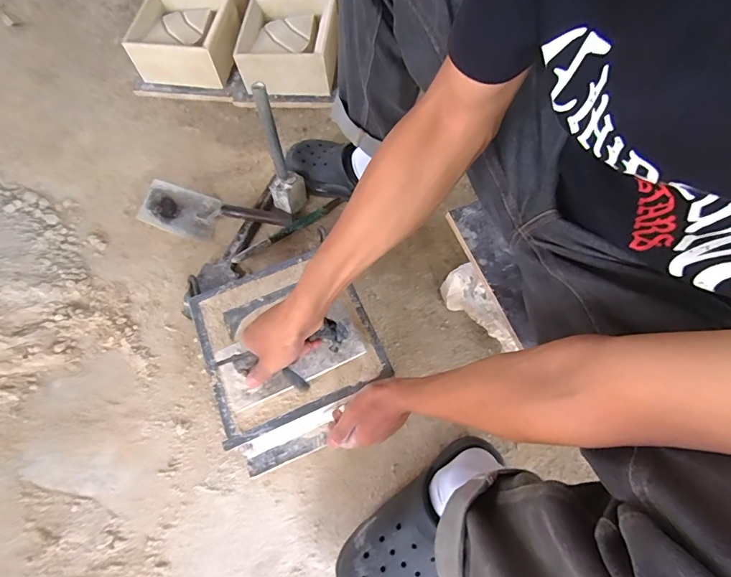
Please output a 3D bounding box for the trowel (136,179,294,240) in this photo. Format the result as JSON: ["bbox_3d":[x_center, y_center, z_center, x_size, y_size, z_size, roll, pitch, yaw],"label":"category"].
[{"bbox_3d":[-0.292,-0.143,0.801,0.279,0.066,0.103,9,67,4],"label":"trowel"}]

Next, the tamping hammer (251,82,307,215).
[{"bbox_3d":[-0.151,-0.224,0.718,0.064,0.274,0.064,-17,67,-7],"label":"tamping hammer"}]

